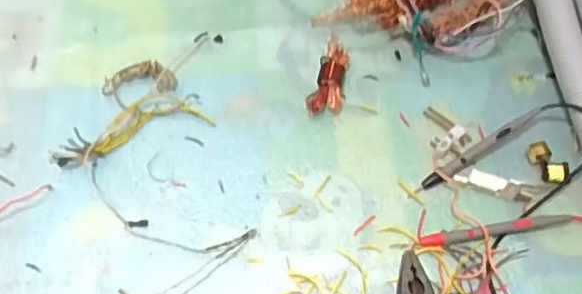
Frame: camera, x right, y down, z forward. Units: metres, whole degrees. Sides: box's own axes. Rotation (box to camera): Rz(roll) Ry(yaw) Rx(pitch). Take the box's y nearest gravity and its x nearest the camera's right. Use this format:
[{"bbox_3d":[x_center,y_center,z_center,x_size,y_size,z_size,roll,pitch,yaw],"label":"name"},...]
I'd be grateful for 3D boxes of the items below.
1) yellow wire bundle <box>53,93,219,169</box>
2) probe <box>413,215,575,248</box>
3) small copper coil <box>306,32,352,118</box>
[{"bbox_3d":[-0.145,-0.021,0.539,0.138,0.017,0.044,-20,63,-10],"label":"yellow wire bundle"},{"bbox_3d":[0.166,0.067,0.486,0.129,0.016,0.012,-8,62,-4],"label":"probe"},{"bbox_3d":[0.038,-0.065,0.564,0.032,0.022,0.080,10,62,6],"label":"small copper coil"}]

